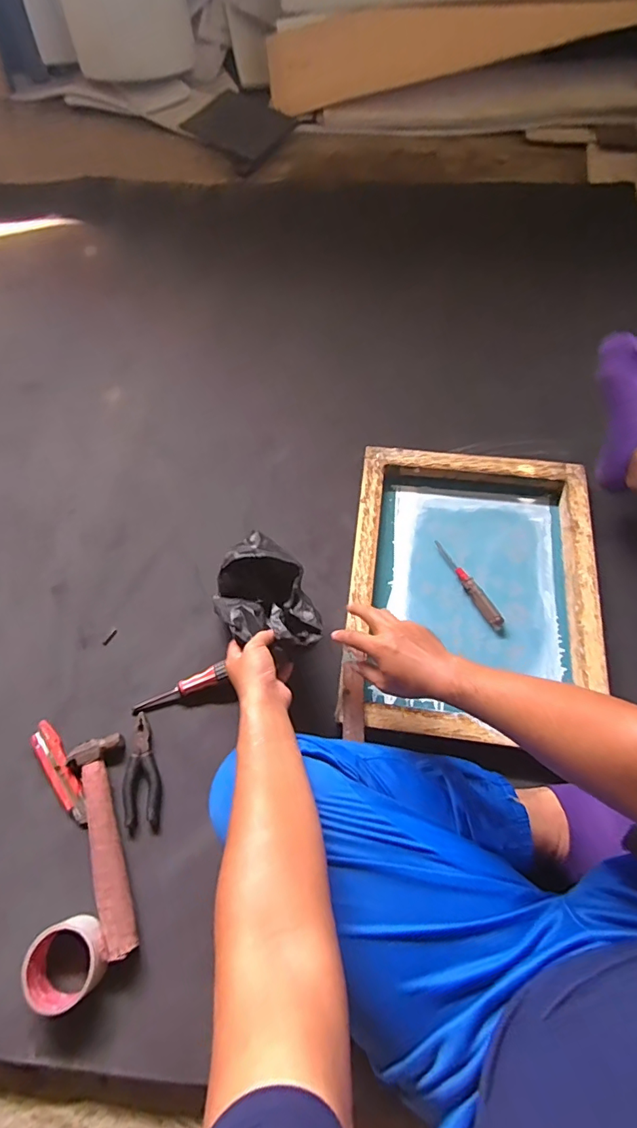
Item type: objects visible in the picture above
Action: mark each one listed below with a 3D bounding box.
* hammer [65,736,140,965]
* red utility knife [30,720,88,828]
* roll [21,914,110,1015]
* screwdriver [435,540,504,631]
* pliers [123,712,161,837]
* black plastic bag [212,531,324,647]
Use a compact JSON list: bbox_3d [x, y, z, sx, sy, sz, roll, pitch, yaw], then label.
[{"bbox_3d":[-0.293,0.373,0.652,0.075,0.048,0.264,-14,69,-6],"label":"hammer"},{"bbox_3d":[-0.378,0.307,0.707,0.036,0.014,0.166,-37,73,-16],"label":"red utility knife"},{"bbox_3d":[-0.308,0.492,0.601,0.094,0.047,0.086,-1,66,1],"label":"roll"},{"bbox_3d":[0.245,0.030,0.783,0.022,0.017,0.171,-27,68,-10],"label":"screwdriver"},{"bbox_3d":[-0.249,0.293,0.678,0.048,0.019,0.153,-6,68,-5],"label":"pliers"},{"bbox_3d":[-0.075,0.053,0.681,0.124,0.087,0.163,-26,71,-12],"label":"black plastic bag"}]

